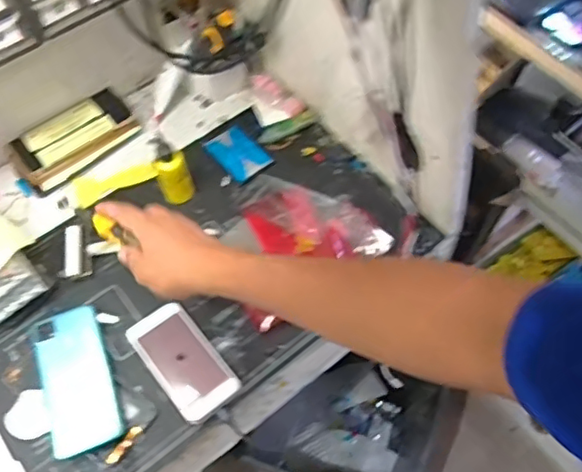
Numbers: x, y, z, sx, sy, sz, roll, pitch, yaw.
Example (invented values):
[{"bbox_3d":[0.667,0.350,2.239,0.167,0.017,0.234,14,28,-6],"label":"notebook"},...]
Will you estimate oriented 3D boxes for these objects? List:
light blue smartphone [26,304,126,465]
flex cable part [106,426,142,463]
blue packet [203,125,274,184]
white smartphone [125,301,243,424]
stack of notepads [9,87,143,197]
[{"bbox_3d":[-0.242,0.159,0.659,0.080,0.017,0.161,-21,61,-10],"label":"light blue smartphone"},{"bbox_3d":[-0.178,0.223,0.626,0.012,0.005,0.047,37,72,11],"label":"flex cable part"},{"bbox_3d":[-0.072,-0.113,0.807,0.063,0.017,0.083,-35,65,-17],"label":"blue packet"},{"bbox_3d":[-0.123,0.139,0.665,0.071,0.013,0.133,-35,65,-17],"label":"white smartphone"},{"bbox_3d":[-0.296,-0.131,0.804,0.165,0.034,0.083,-36,65,-17],"label":"stack of notepads"}]

